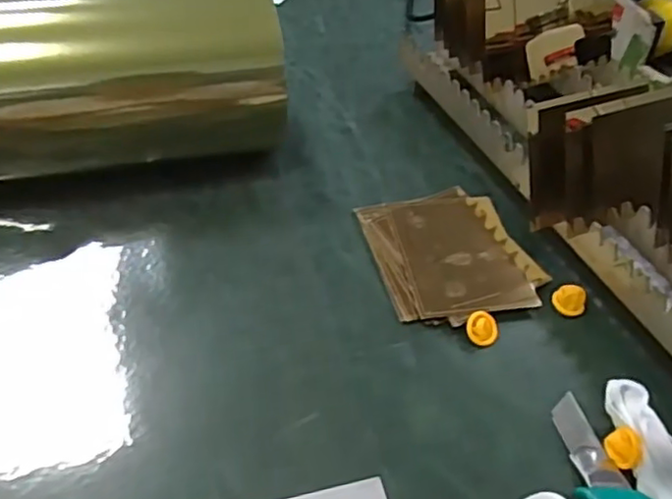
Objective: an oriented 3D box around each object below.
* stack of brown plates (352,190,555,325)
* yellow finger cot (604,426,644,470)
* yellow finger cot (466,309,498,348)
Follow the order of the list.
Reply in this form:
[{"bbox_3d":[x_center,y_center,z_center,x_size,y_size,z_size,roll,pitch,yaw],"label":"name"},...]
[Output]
[{"bbox_3d":[0.076,0.002,0.423,0.098,0.020,0.103,-9,51,-14],"label":"stack of brown plates"},{"bbox_3d":[0.151,0.105,0.330,0.013,0.018,0.019,-31,56,-31],"label":"yellow finger cot"},{"bbox_3d":[0.089,0.048,0.384,0.019,0.004,0.022,-16,85,-15],"label":"yellow finger cot"}]

